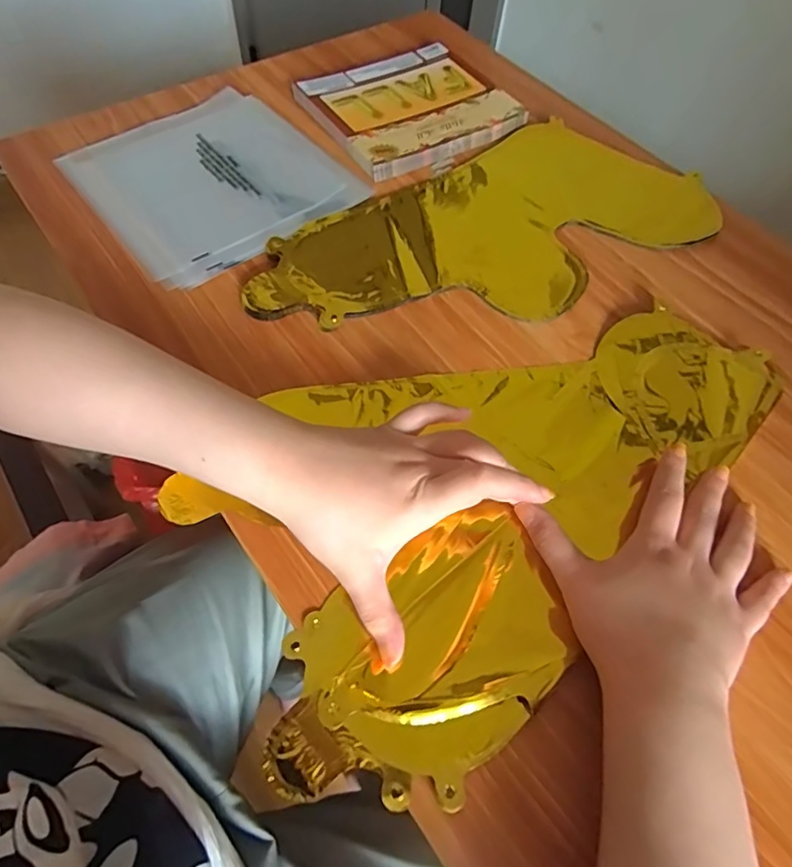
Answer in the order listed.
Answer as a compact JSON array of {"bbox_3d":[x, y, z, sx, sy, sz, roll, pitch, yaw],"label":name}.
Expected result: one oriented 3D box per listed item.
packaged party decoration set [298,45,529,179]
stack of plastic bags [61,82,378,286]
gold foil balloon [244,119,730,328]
[{"bbox_3d":[0.014,-0.344,0.569,0.184,0.015,0.164,-32,66,-19],"label":"packaged party decoration set"},{"bbox_3d":[-0.173,-0.241,0.516,0.207,0.013,0.219,-36,67,-20],"label":"stack of plastic bags"},{"bbox_3d":[0.085,-0.181,0.486,0.429,0.014,0.195,-29,65,-17],"label":"gold foil balloon"}]

